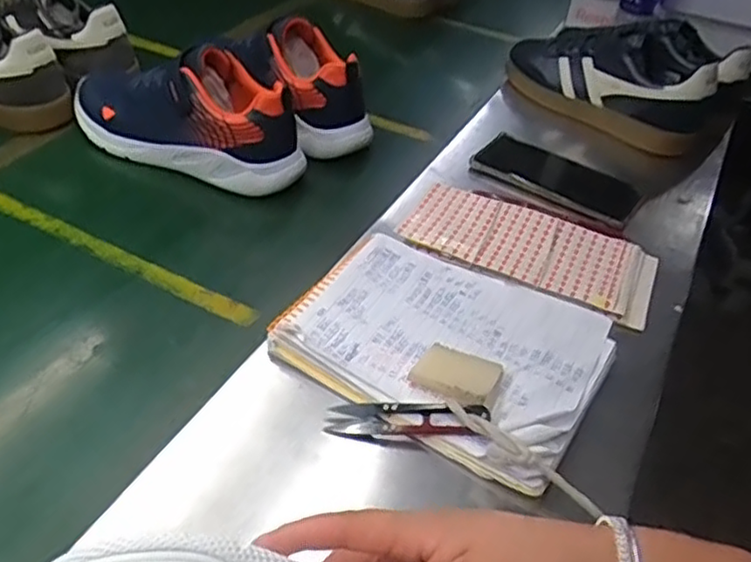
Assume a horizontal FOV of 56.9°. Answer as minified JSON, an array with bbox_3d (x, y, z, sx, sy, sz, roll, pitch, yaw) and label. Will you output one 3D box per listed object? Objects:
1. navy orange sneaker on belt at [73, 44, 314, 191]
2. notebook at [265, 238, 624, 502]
[{"bbox_3d":[-0.191,-0.173,0.690,0.253,0.110,0.081,16,36,11],"label":"navy orange sneaker on belt"},{"bbox_3d":[0.050,0.040,0.503,0.212,0.016,0.165,26,44,20],"label":"notebook"}]

